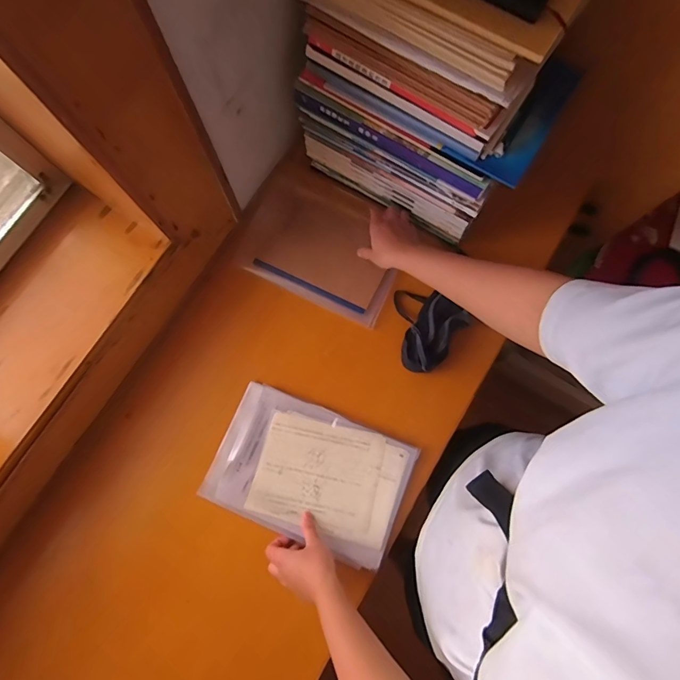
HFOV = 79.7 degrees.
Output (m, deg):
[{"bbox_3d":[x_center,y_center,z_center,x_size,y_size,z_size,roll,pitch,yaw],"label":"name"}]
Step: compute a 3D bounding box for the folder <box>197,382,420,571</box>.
[{"bbox_3d":[-0.046,0.200,0.621,0.286,0.013,0.185,23,80,4],"label":"folder"}]

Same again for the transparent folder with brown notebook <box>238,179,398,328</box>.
[{"bbox_3d":[-0.029,-0.157,0.694,0.263,0.015,0.182,25,80,4],"label":"transparent folder with brown notebook"}]

